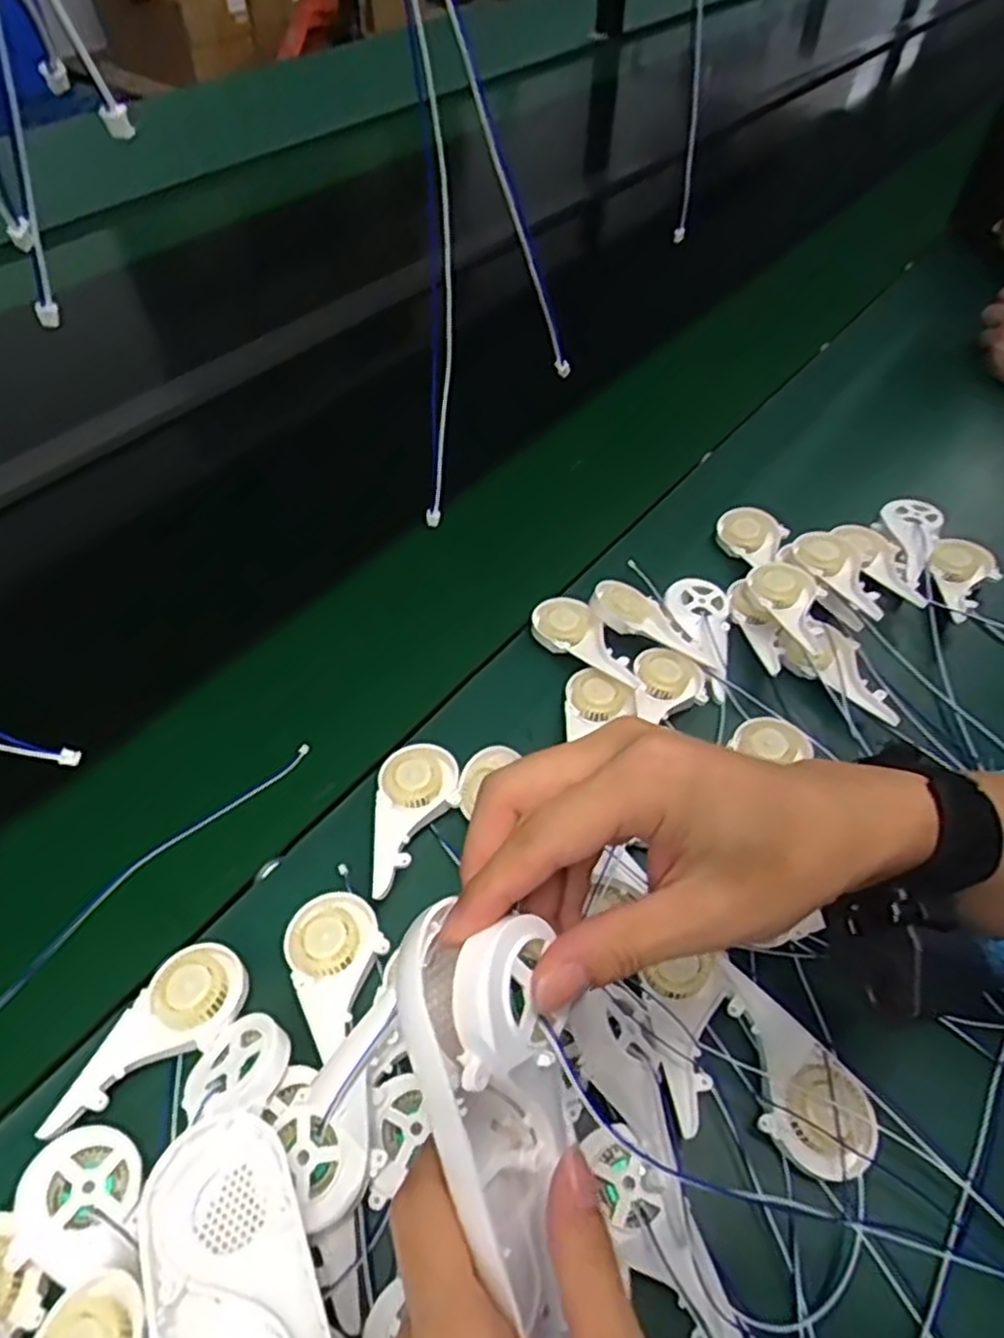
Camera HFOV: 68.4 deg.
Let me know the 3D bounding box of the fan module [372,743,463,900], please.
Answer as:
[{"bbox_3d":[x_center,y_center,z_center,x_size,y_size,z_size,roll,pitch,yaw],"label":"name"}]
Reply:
[{"bbox_3d":[-0.046,0.080,0.404,0.046,0.011,0.089,-2,52,-3],"label":"fan module"}]

